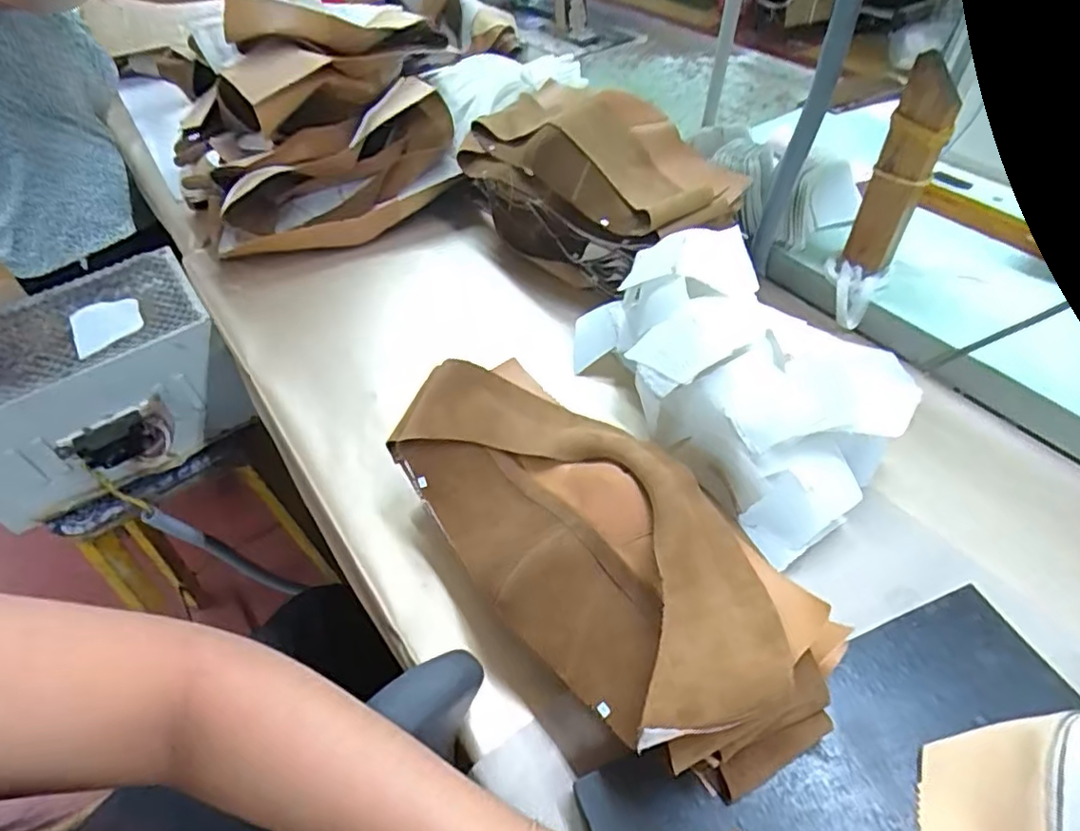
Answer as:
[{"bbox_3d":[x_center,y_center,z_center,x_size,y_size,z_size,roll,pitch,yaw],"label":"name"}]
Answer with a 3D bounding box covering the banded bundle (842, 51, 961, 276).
[{"bbox_3d":[0.327,-0.210,0.576,0.045,0.202,0.019,23,53,22],"label":"banded bundle"}]

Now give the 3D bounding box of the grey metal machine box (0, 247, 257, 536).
[{"bbox_3d":[-0.538,-0.027,0.767,0.299,0.170,0.231,-30,53,-22],"label":"grey metal machine box"}]

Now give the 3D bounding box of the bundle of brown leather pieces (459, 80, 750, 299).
[{"bbox_3d":[0.056,-0.259,0.708,0.155,0.156,0.329,-37,56,-27],"label":"bundle of brown leather pieces"}]

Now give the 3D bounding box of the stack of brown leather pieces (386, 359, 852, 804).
[{"bbox_3d":[0.028,0.083,0.433,0.146,0.081,0.349,-35,55,-25],"label":"stack of brown leather pieces"}]

